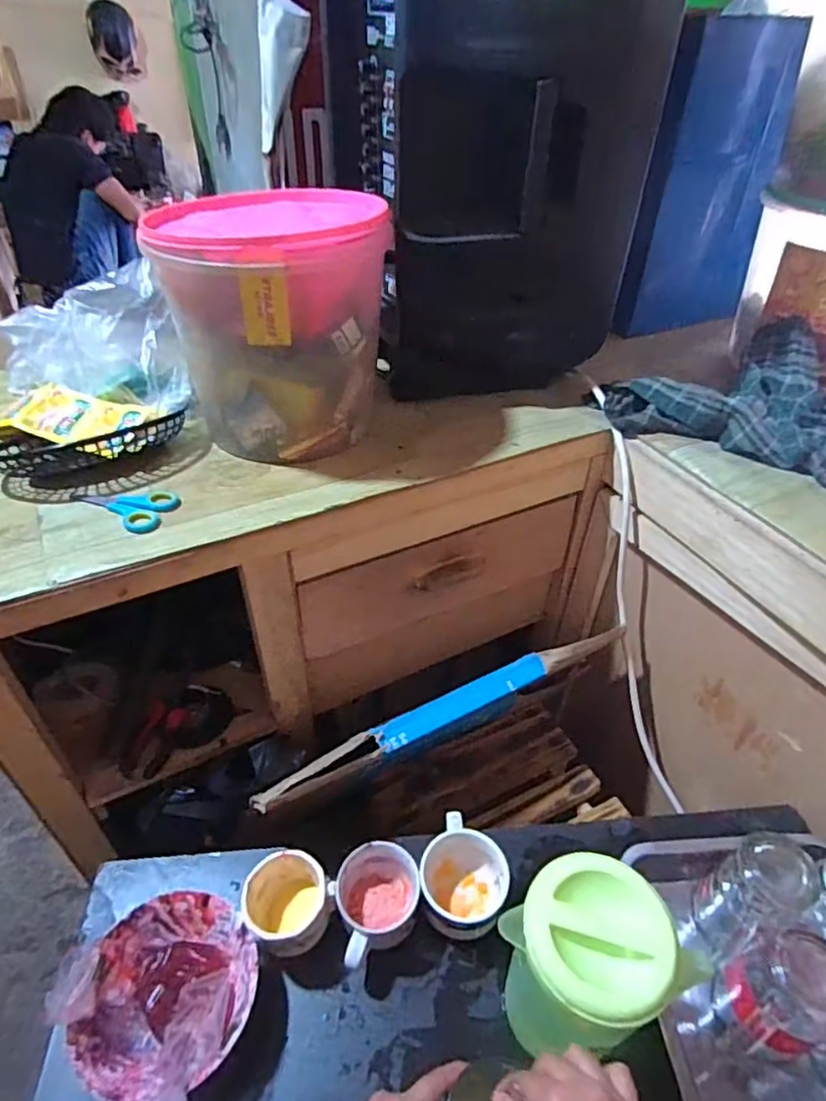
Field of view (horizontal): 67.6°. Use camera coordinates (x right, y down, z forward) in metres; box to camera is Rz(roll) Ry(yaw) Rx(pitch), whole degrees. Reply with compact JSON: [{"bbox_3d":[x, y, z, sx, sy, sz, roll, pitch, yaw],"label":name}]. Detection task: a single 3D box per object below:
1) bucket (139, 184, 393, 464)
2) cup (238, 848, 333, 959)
[{"bbox_3d":[-0.150,-0.261,0.712,0.232,0.228,0.233,-7,42,-8],"label":"bucket"},{"bbox_3d":[-0.119,0.342,0.587,0.075,0.074,0.070,0,42,0],"label":"cup"}]

